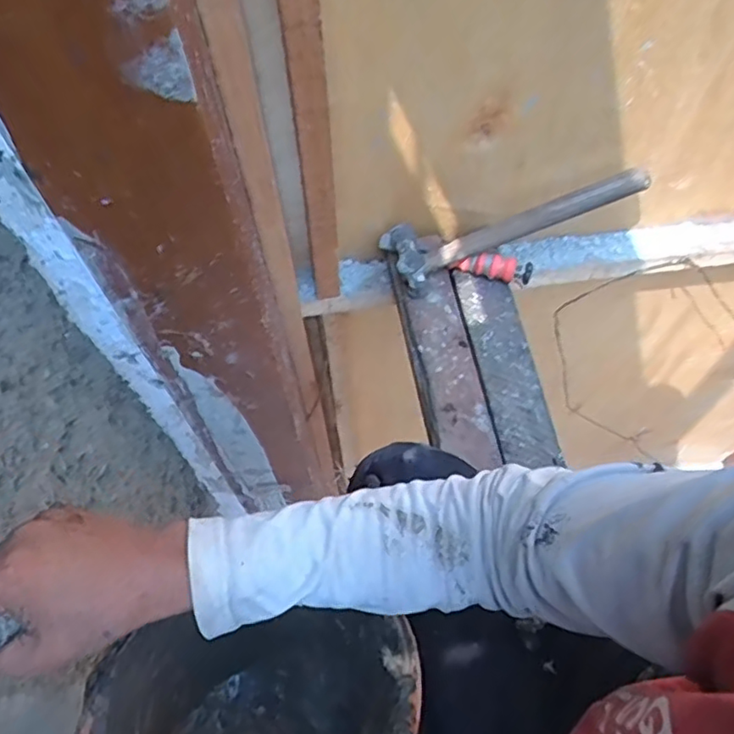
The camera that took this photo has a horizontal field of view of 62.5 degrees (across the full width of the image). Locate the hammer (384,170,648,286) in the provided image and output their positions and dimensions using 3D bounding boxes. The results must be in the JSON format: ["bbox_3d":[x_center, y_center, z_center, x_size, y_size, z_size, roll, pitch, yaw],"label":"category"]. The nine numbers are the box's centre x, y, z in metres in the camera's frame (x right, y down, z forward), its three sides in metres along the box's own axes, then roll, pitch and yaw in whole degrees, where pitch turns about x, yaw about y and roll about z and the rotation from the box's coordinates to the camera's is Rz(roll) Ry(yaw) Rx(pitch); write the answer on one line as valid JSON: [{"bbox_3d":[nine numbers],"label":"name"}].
[{"bbox_3d":[0.190,-0.178,0.786,0.339,0.066,0.092,-16,59,11],"label":"hammer"}]

